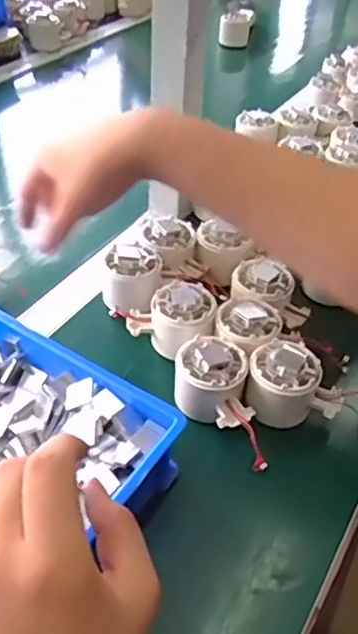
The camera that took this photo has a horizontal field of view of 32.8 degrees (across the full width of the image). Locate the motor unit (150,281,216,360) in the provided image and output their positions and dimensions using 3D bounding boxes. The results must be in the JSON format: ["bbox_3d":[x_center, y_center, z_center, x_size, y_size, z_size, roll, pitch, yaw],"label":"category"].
[{"bbox_3d":[0.003,0.003,0.547,0.055,0.049,0.053,5,42,1],"label":"motor unit"}]

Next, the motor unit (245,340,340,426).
[{"bbox_3d":[0.095,0.054,0.500,0.075,0.052,0.059,15,43,12],"label":"motor unit"}]

